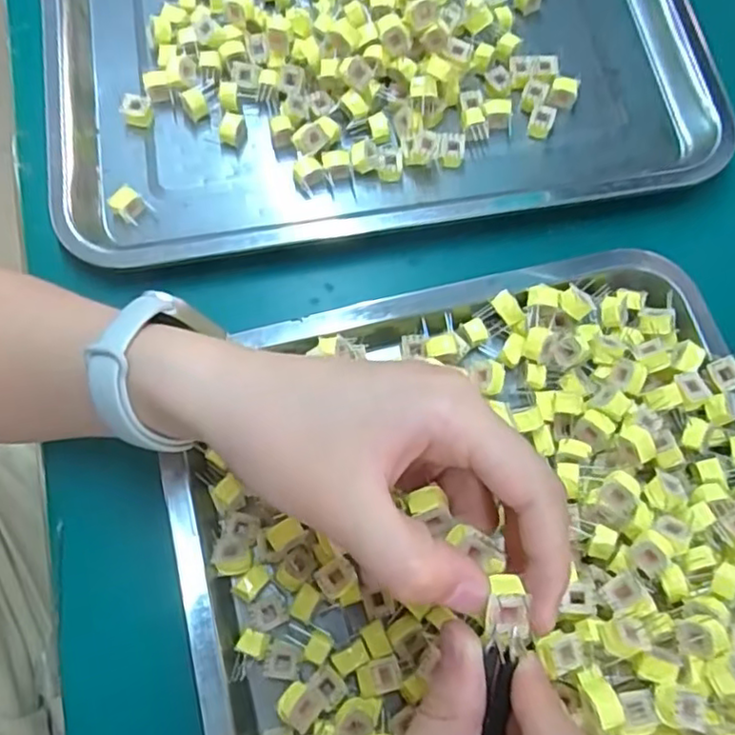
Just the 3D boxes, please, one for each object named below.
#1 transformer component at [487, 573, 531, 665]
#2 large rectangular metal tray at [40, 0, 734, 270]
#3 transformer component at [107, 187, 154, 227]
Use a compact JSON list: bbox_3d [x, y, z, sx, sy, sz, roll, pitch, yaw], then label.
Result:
[{"bbox_3d":[0.044,0.079,0.203,0.013,0.007,0.026,-6,86,-3],"label":"transformer component"},{"bbox_3d":[0.002,-0.213,0.403,0.388,0.033,0.285,-9,74,-4],"label":"large rectangular metal tray"},{"bbox_3d":[-0.136,-0.093,0.372,0.015,0.020,0.018,42,77,10],"label":"transformer component"}]

